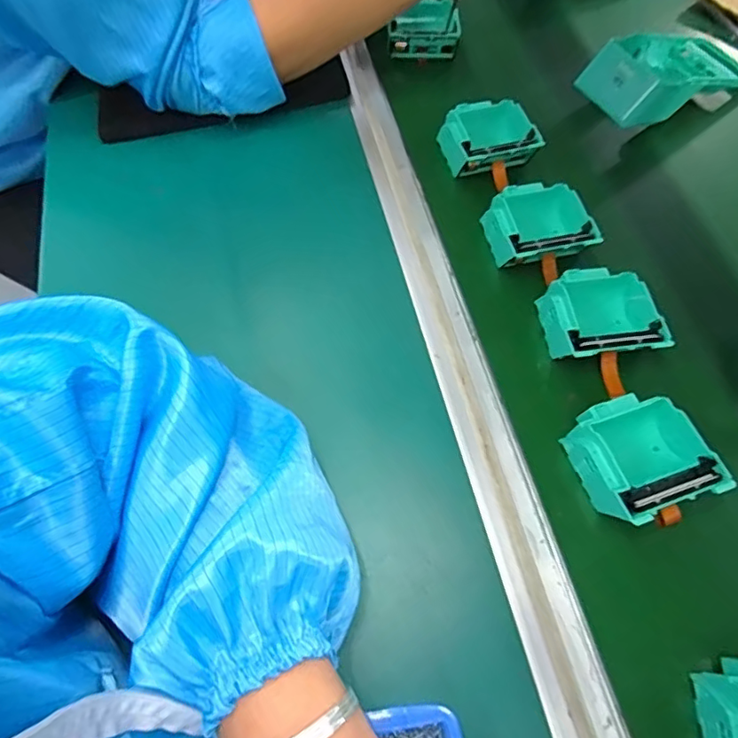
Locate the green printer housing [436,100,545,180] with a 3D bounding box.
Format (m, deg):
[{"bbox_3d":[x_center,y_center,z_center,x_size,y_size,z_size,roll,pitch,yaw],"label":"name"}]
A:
[{"bbox_3d":[0.109,-0.213,0.517,0.080,0.040,0.070,-11,63,-4],"label":"green printer housing"}]

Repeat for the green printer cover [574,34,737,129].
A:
[{"bbox_3d":[0.304,-0.298,0.554,0.189,0.059,0.090,-26,65,-11],"label":"green printer cover"}]

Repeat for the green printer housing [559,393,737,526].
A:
[{"bbox_3d":[0.178,0.058,0.371,0.077,0.039,0.082,-18,64,-8],"label":"green printer housing"}]

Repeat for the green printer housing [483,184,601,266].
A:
[{"bbox_3d":[0.138,-0.118,0.466,0.081,0.041,0.076,-12,63,-4],"label":"green printer housing"}]

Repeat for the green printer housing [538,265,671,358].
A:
[{"bbox_3d":[0.173,-0.039,0.422,0.076,0.039,0.075,-4,63,-1],"label":"green printer housing"}]

